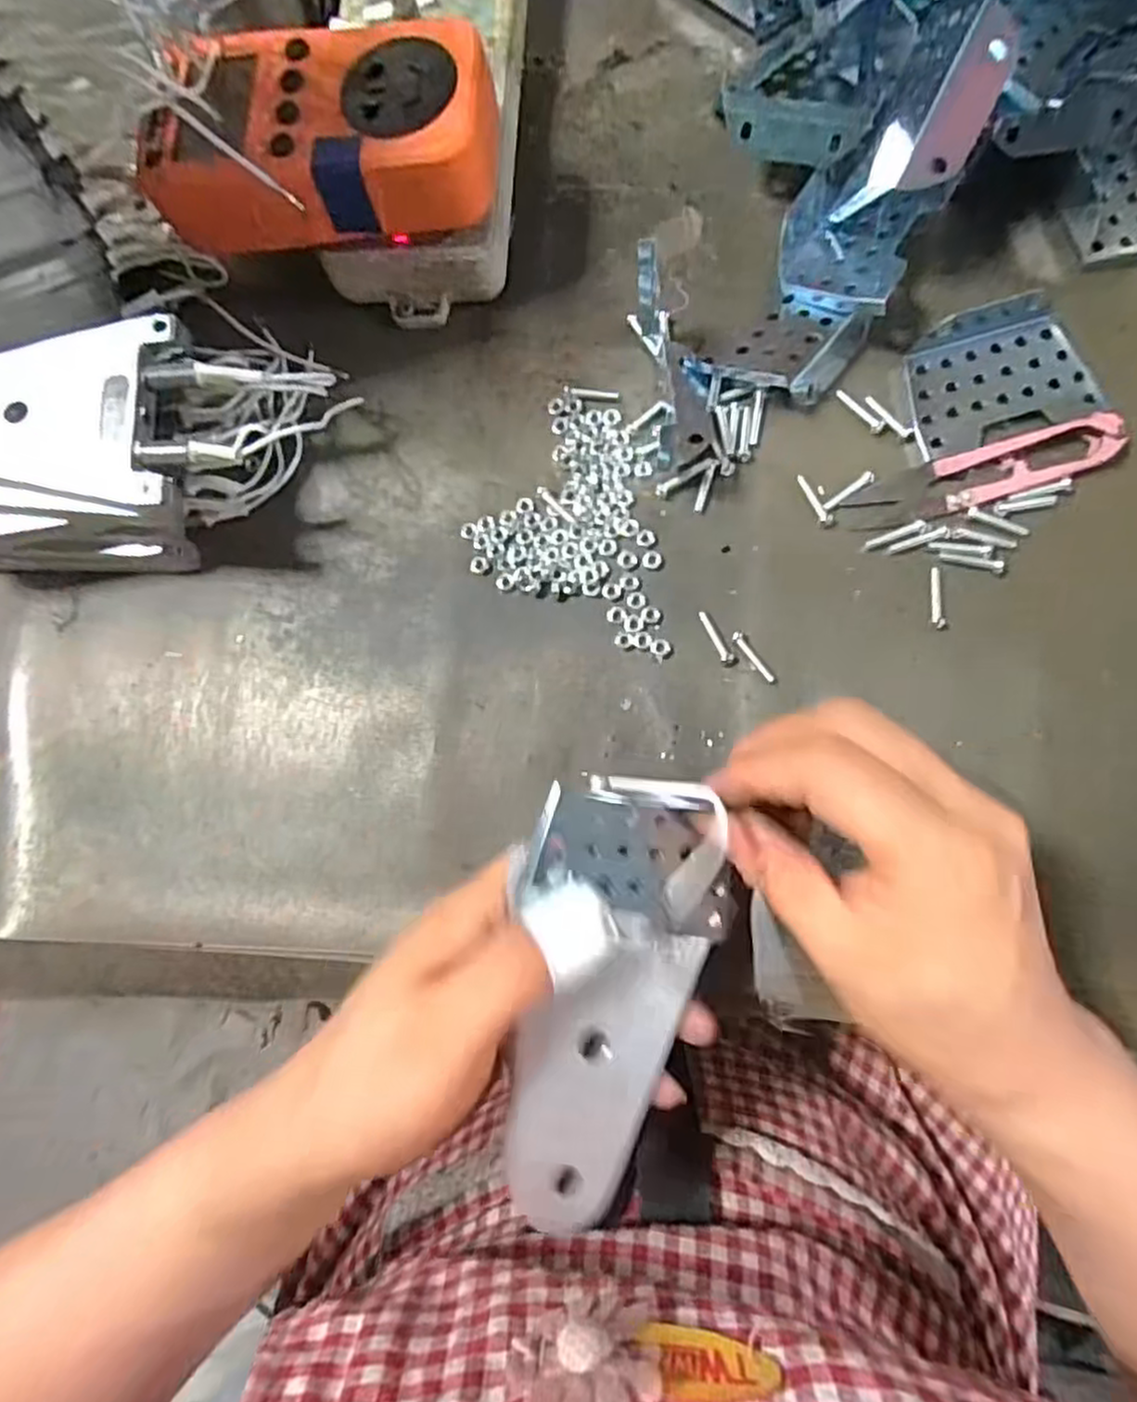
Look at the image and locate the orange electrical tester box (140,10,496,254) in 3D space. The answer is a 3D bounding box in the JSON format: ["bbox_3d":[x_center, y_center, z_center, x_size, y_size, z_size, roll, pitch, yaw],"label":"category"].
[{"bbox_3d":[-0.090,-0.206,0.266,0.127,0.032,0.071,4,84,5],"label":"orange electrical tester box"}]

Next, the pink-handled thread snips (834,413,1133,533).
[{"bbox_3d":[0.158,-0.087,0.276,0.102,0.008,0.021,-16,82,2],"label":"pink-handled thread snips"}]

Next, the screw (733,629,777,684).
[{"bbox_3d":[0.071,-0.017,0.275,0.004,0.004,0.024,-35,82,0],"label":"screw"}]

